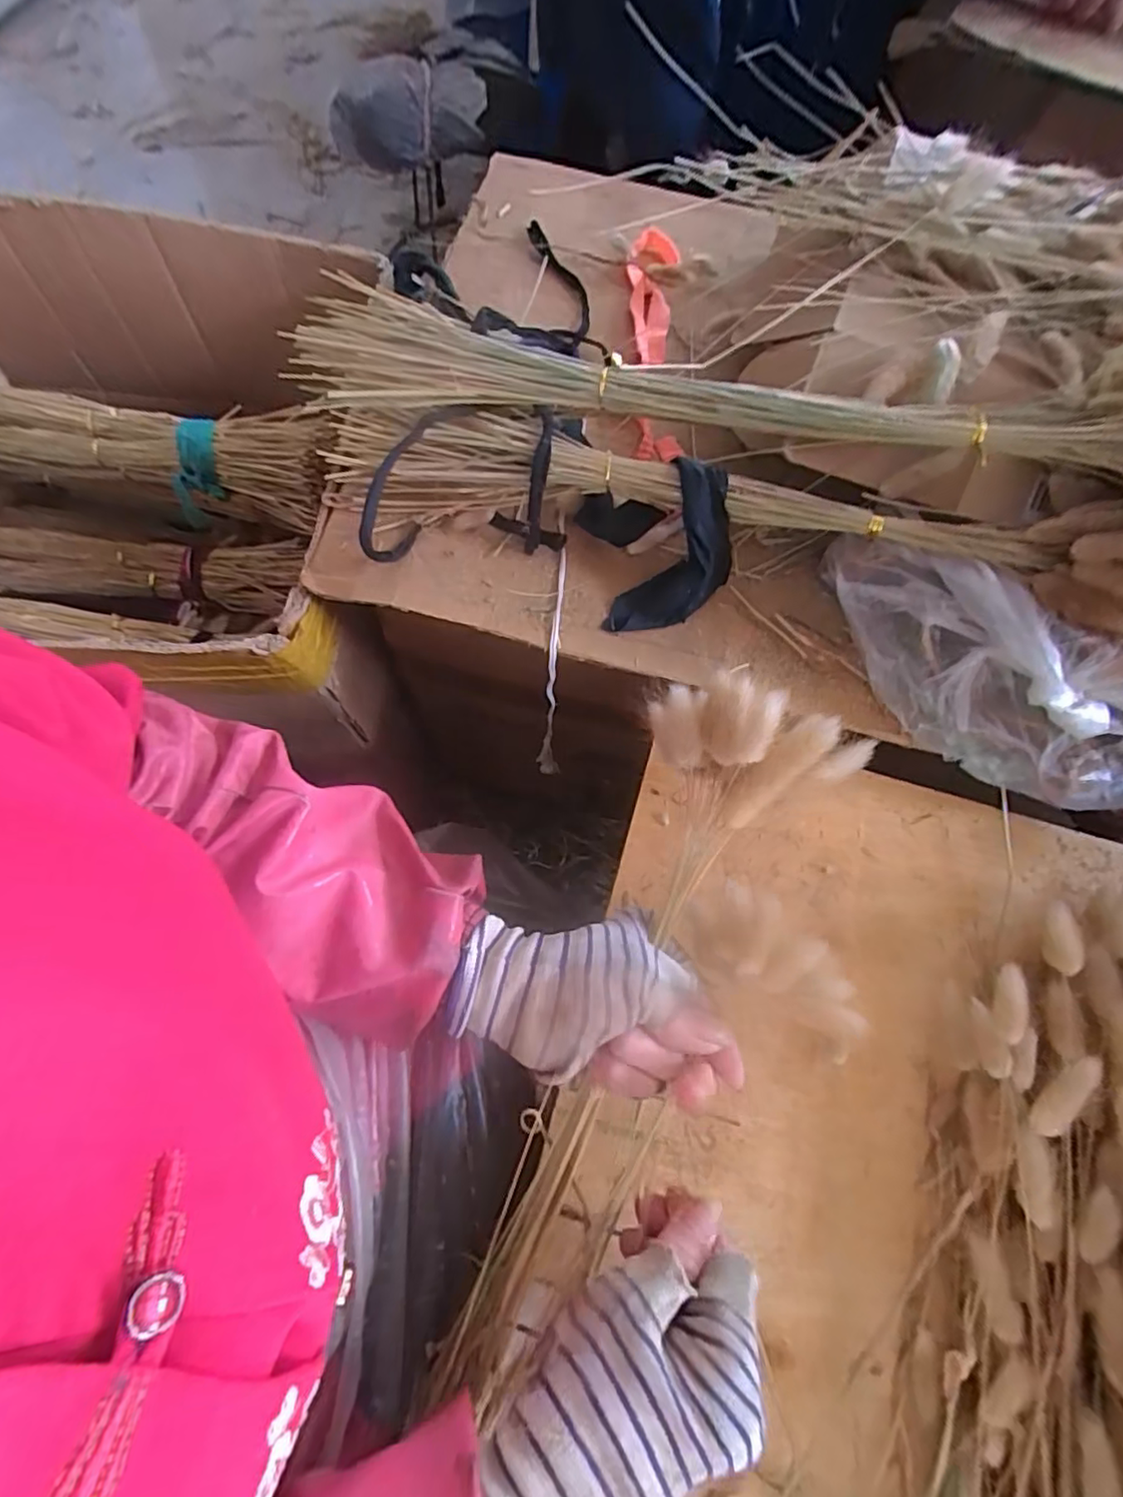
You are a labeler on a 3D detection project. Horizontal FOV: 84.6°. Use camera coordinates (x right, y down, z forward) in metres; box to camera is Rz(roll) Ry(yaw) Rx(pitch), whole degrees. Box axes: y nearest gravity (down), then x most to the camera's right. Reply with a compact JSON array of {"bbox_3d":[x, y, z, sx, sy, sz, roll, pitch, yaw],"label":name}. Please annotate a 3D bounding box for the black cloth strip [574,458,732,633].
[{"bbox_3d":[0.064,-0.135,0.388,0.084,0.078,0.087,-11,71,-6],"label":"black cloth strip"}]

